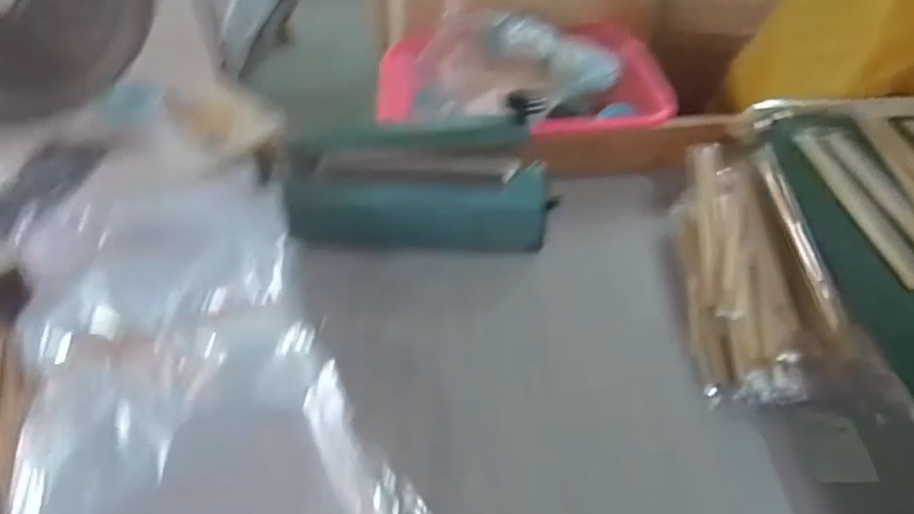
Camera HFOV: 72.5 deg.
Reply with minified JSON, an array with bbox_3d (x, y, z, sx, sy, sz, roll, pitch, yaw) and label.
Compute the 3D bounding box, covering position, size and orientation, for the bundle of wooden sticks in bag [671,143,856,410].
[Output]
[{"bbox_3d":[0.280,-0.004,0.621,0.125,0.037,0.300,-14,50,18],"label":"bundle of wooden sticks in bag"}]

